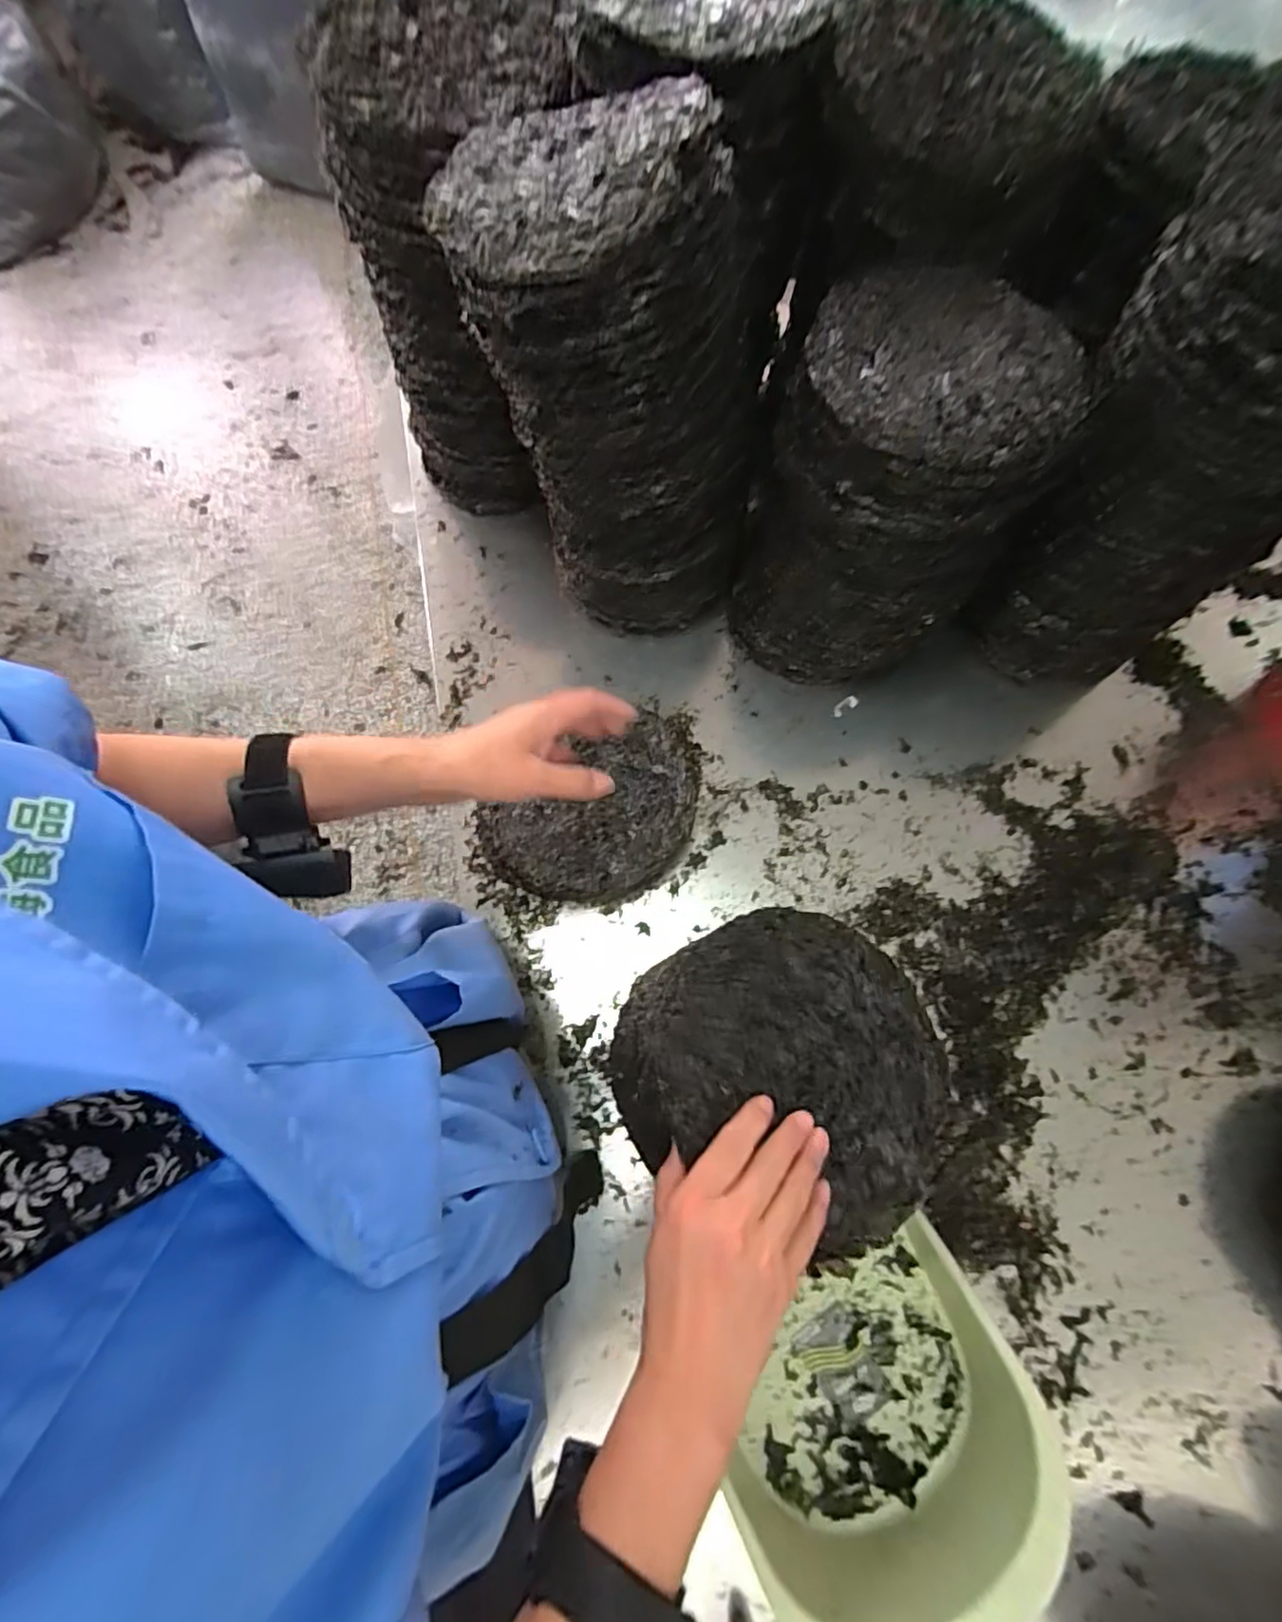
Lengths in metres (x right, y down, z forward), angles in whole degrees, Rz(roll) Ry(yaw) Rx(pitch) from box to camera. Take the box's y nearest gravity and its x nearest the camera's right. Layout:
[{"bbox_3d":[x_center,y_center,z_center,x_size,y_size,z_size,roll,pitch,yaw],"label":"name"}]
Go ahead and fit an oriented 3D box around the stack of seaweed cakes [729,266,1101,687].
[{"bbox_3d":[0.210,-0.264,0.573,0.209,0.283,0.201,27,74,11],"label":"stack of seaweed cakes"}]

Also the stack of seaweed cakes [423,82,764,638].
[{"bbox_3d":[-0.021,-0.343,0.567,0.207,0.380,0.186,-13,71,-2],"label":"stack of seaweed cakes"}]

